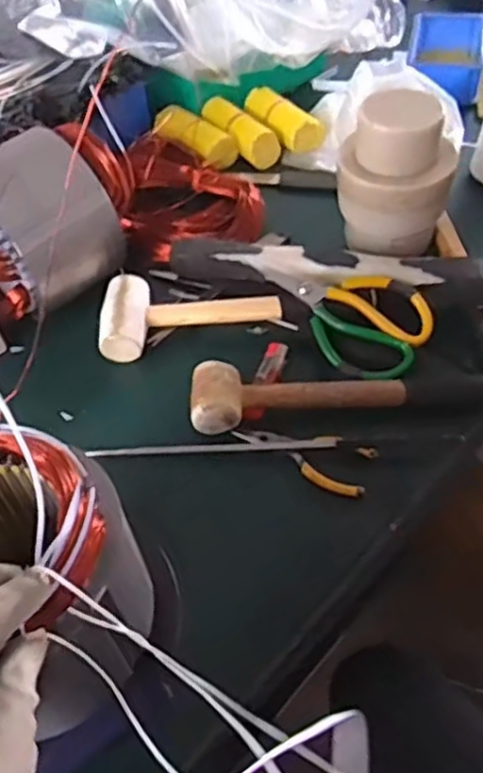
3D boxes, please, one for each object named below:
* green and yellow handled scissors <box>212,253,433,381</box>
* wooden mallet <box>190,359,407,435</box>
[{"bbox_3d":[0.085,-0.090,0.658,0.101,0.016,0.204,-38,66,-13],"label":"green and yellow handled scissors"},{"bbox_3d":[0.047,0.002,0.613,0.184,0.042,0.066,-7,52,0],"label":"wooden mallet"}]

